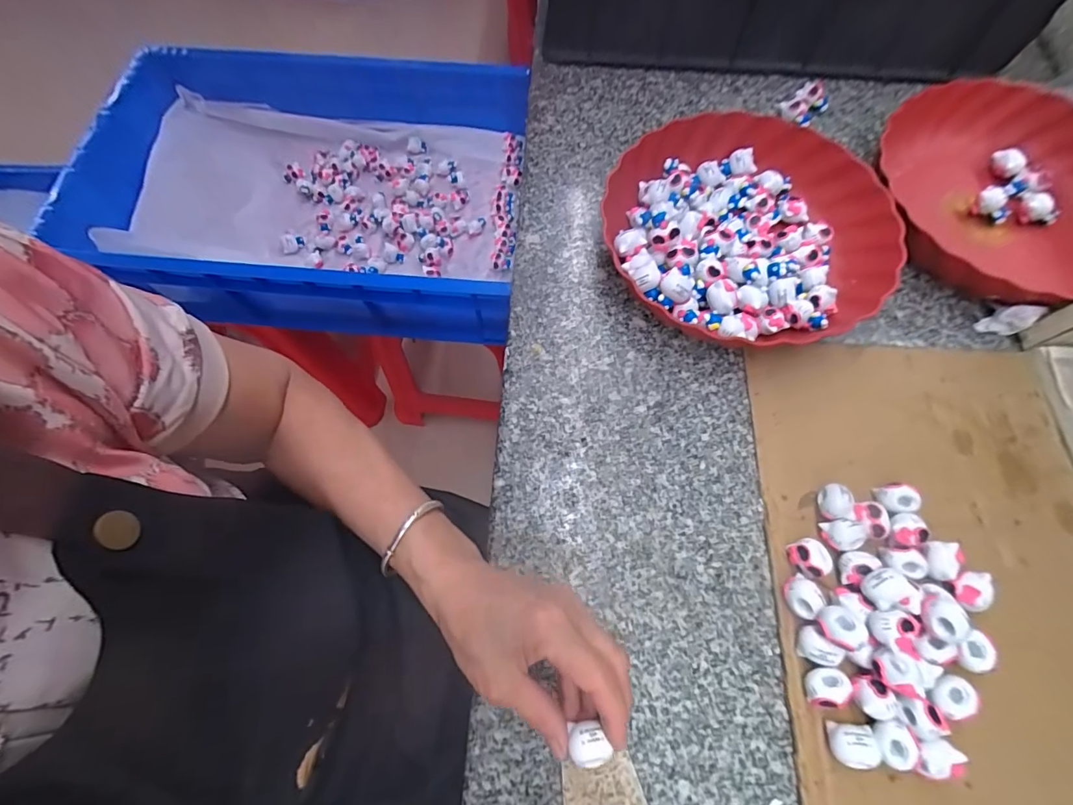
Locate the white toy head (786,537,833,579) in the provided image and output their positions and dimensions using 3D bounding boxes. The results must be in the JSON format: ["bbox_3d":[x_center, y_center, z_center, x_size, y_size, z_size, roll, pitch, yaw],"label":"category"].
[{"bbox_3d":[0.190,0.109,0.321,0.021,0.021,0.025,-22,69,-6],"label":"white toy head"}]

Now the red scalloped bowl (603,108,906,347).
[{"bbox_3d":[0.180,-0.151,0.408,0.233,0.052,0.222,-1,68,2],"label":"red scalloped bowl"}]

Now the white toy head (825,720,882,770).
[{"bbox_3d":[0.191,0.208,0.281,0.025,0.020,0.022,0,68,2],"label":"white toy head"}]

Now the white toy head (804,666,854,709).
[{"bbox_3d":[0.182,0.180,0.292,0.021,0.022,0.025,31,73,13],"label":"white toy head"}]

